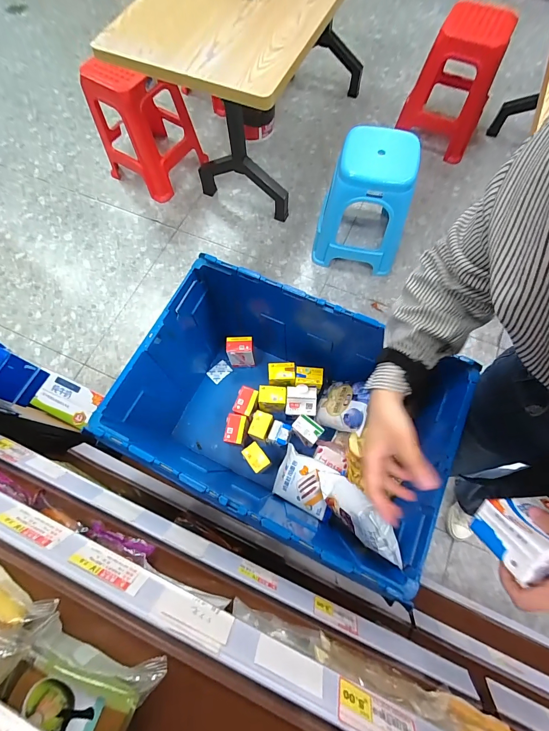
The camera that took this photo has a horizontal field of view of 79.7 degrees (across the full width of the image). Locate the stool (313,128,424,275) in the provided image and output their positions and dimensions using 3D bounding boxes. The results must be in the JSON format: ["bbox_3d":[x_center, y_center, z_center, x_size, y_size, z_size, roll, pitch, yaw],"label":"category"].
[{"bbox_3d":[0.374,-0.646,1.353,0.337,0.464,0.286,14,72,4],"label":"stool"}]

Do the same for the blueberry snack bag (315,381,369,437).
[{"bbox_3d":[0.156,0.093,0.768,0.025,0.138,0.115,27,71,-28],"label":"blueberry snack bag"}]

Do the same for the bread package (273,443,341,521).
[{"bbox_3d":[0.069,0.258,0.731,0.121,0.040,0.111,21,97,28],"label":"bread package"}]

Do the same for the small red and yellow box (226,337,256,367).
[{"bbox_3d":[-0.087,-0.034,0.856,0.064,0.104,0.046,-3,70,-1],"label":"small red and yellow box"}]

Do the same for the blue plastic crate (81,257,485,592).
[{"bbox_3d":[0.020,0.082,0.721,0.575,0.309,0.450,21,71,8],"label":"blue plastic crate"}]

